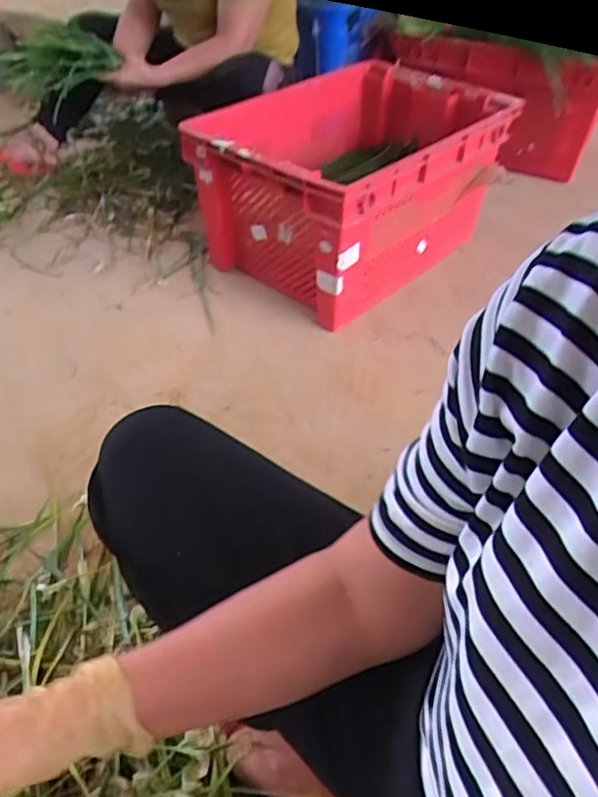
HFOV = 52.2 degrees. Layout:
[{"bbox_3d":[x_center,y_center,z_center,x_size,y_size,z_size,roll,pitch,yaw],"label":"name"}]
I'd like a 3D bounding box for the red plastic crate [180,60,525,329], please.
[{"bbox_3d":[0.122,-0.464,1.357,0.408,0.331,0.634,34,51,28],"label":"red plastic crate"}]

